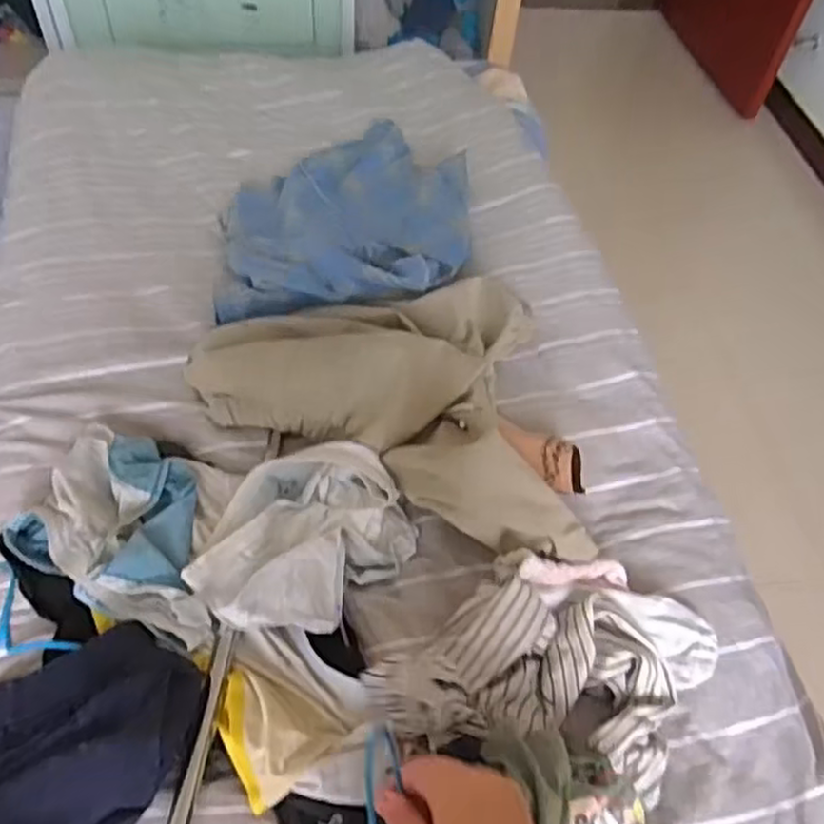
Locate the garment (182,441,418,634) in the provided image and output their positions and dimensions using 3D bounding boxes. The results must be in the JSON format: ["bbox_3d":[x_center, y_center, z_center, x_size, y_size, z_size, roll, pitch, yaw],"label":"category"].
[{"bbox_3d":[-0.116,0.131,0.769,0.180,0.048,0.229,39,59,21],"label":"garment"}]

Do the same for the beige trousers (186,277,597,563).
[{"bbox_3d":[-0.042,-0.013,0.829,0.428,0.112,0.394,-2,53,-7],"label":"beige trousers"}]

